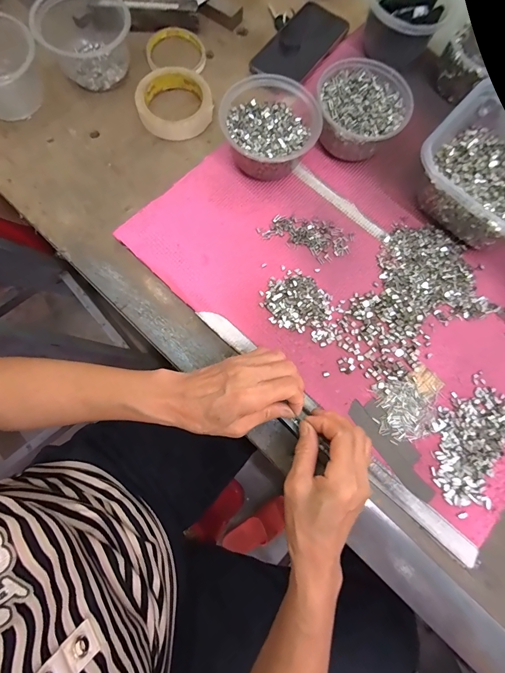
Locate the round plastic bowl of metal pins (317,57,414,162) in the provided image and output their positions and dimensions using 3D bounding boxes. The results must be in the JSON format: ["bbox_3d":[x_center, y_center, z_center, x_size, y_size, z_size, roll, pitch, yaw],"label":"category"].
[{"bbox_3d":[0.135,-0.282,0.412,0.109,0.054,0.107,0,79,-1],"label":"round plastic bowl of metal pins"}]

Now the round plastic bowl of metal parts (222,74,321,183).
[{"bbox_3d":[0.021,-0.253,0.398,0.115,0.056,0.122,9,79,0],"label":"round plastic bowl of metal parts"}]

